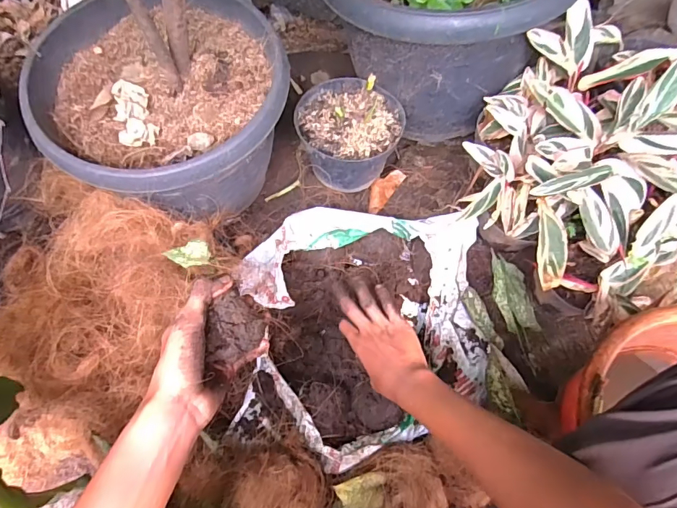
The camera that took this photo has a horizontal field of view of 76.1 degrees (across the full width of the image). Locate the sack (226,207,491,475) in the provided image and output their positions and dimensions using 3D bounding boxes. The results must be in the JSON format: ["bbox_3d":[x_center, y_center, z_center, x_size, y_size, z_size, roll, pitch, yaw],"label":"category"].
[{"bbox_3d":[0.034,0.107,0.625,0.352,0.101,0.332,-2,70,-2],"label":"sack"}]

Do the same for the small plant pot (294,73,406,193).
[{"bbox_3d":[0.017,-0.202,0.736,0.169,0.097,0.172,-9,71,-5],"label":"small plant pot"}]

